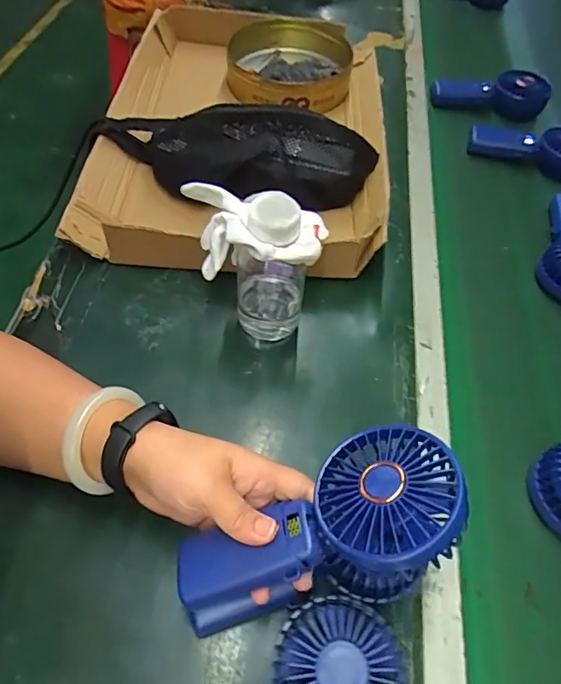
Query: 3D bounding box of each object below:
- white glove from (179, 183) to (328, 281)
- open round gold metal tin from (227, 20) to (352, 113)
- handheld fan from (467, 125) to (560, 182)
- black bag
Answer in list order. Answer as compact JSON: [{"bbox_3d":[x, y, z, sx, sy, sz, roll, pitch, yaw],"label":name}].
[{"bbox_3d":[-0.027,-0.085,0.428,0.125,0.081,0.062,7,55,-2],"label":"white glove"},{"bbox_3d":[0.016,-0.416,0.746,0.192,0.045,0.195,3,55,-4],"label":"open round gold metal tin"},{"bbox_3d":[0.370,-0.281,0.720,0.179,0.051,0.071,19,56,7],"label":"handheld fan"},{"bbox_3d":[-0.057,-0.240,0.597,0.342,0.094,0.107,9,55,0],"label":"black bag"}]

